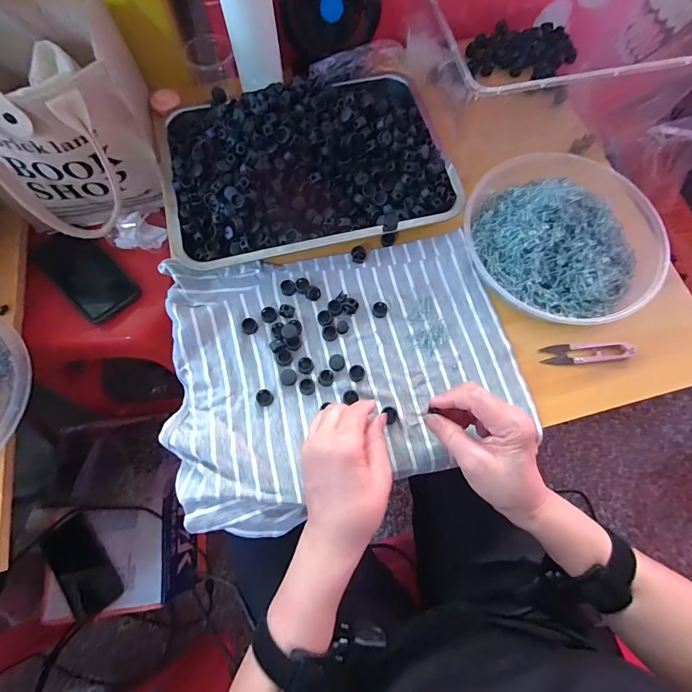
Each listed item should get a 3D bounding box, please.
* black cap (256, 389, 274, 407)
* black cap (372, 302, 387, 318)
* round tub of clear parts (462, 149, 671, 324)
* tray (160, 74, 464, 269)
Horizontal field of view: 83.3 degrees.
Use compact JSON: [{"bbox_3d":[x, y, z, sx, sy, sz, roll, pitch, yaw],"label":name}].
[{"bbox_3d":[-0.087,0.055,0.418,0.017,0.005,0.019,-42,77,-12],"label":"black cap"},{"bbox_3d":[0.039,-0.042,0.450,0.017,0.006,0.018,0,72,0],"label":"black cap"},{"bbox_3d":[0.253,-0.136,0.446,0.216,0.075,0.217,0,72,0],"label":"round tub of clear parts"},{"bbox_3d":[-0.048,-0.233,0.472,0.336,0.083,0.242,-13,73,-4],"label":"tray"}]

